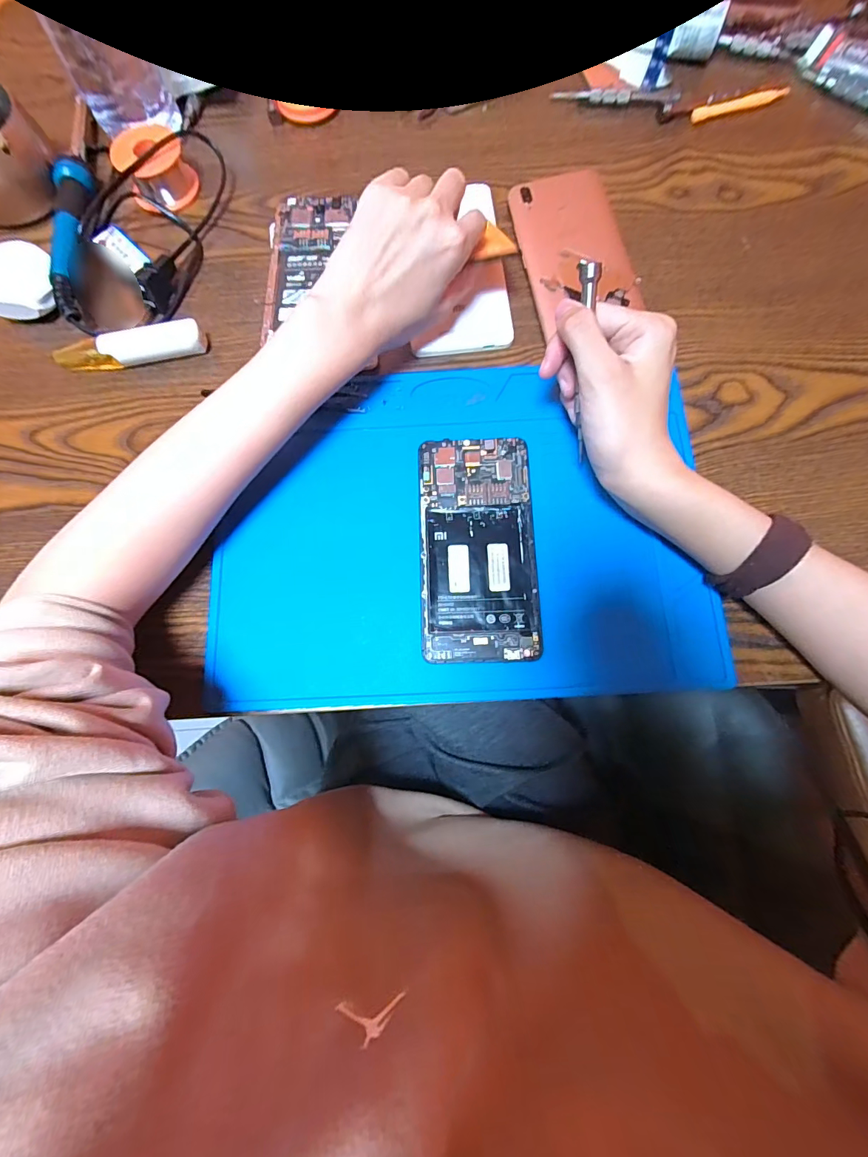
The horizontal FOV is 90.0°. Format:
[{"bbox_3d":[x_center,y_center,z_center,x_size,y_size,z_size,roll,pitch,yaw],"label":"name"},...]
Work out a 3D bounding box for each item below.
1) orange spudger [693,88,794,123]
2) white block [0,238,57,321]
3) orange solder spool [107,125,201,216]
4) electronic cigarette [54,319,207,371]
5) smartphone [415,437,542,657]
[{"bbox_3d":[0.255,-0.392,0.359,0.087,0.005,0.012,-16,77,-2],"label":"orange spudger"},{"bbox_3d":[-0.308,-0.219,0.325,0.055,0.029,0.053,-41,79,-7],"label":"white block"},{"bbox_3d":[-0.223,-0.332,0.346,0.051,0.035,0.049,0,77,2],"label":"orange solder spool"},{"bbox_3d":[-0.219,-0.165,0.314,0.101,0.023,0.019,-11,77,-1],"label":"electronic cigarette"},{"bbox_3d":[0.028,-0.021,0.281,0.072,0.009,0.145,-2,77,1],"label":"smartphone"}]

